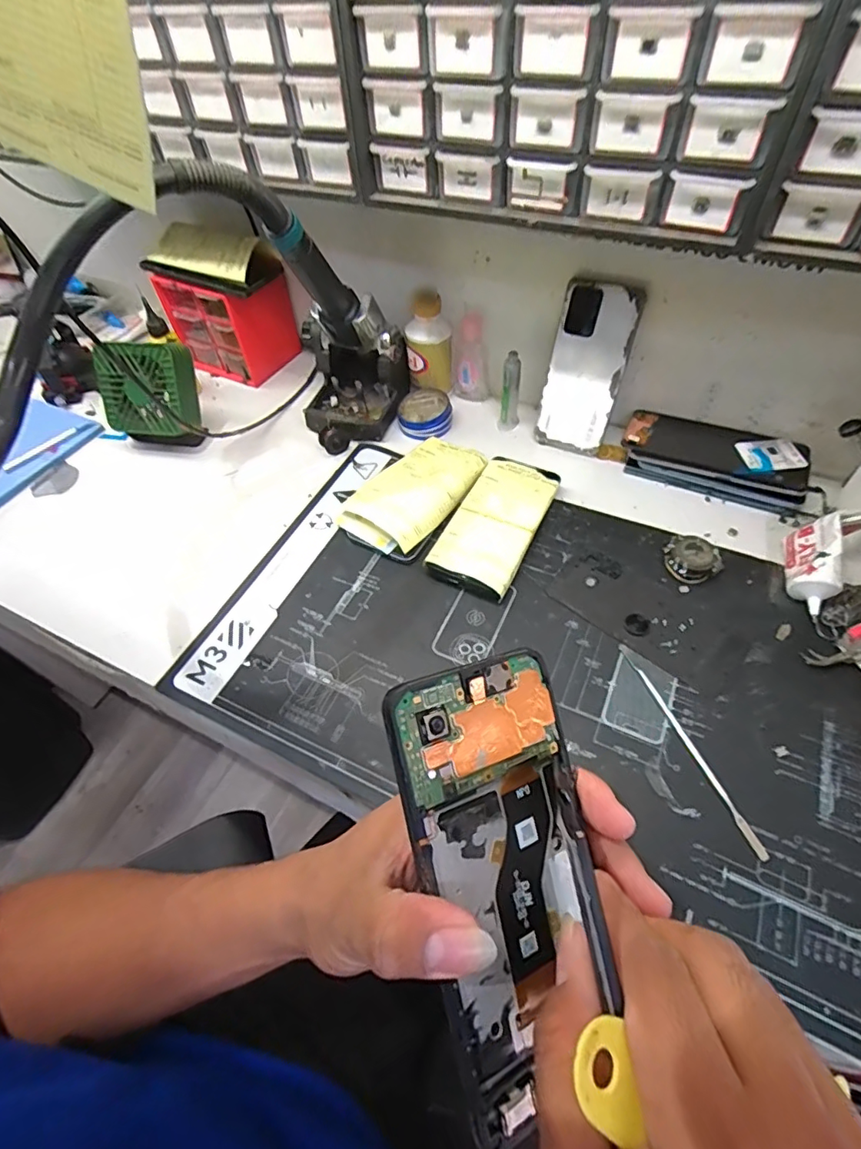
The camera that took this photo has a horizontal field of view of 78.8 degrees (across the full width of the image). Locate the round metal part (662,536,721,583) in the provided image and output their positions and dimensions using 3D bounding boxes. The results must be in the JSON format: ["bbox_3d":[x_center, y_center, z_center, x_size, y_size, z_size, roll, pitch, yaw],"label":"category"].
[{"bbox_3d":[0.235,-0.013,0.474,0.039,0.026,0.041,-2,53,2],"label":"round metal part"}]

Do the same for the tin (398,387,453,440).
[{"bbox_3d":[-0.006,-0.188,0.618,0.060,0.028,0.067,-4,53,1],"label":"tin"}]

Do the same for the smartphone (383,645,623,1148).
[{"bbox_3d":[0.030,0.110,0.197,0.071,0.005,0.153,-11,87,-28],"label":"smartphone"}]

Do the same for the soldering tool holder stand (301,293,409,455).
[{"bbox_3d":[-0.087,-0.228,0.594,0.126,0.125,0.121,-8,53,-2],"label":"soldering tool holder stand"}]

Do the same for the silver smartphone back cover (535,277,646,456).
[{"bbox_3d":[0.160,-0.208,0.544,0.076,0.165,0.013,18,36,14],"label":"silver smartphone back cover"}]

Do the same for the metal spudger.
[{"bbox_3d":[0.187,0.122,0.384,0.008,0.004,0.164,-18,54,-9],"label":"metal spudger"}]

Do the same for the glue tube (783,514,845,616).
[{"bbox_3d":[0.327,-0.011,0.449,0.030,0.053,0.080,16,56,15],"label":"glue tube"}]

